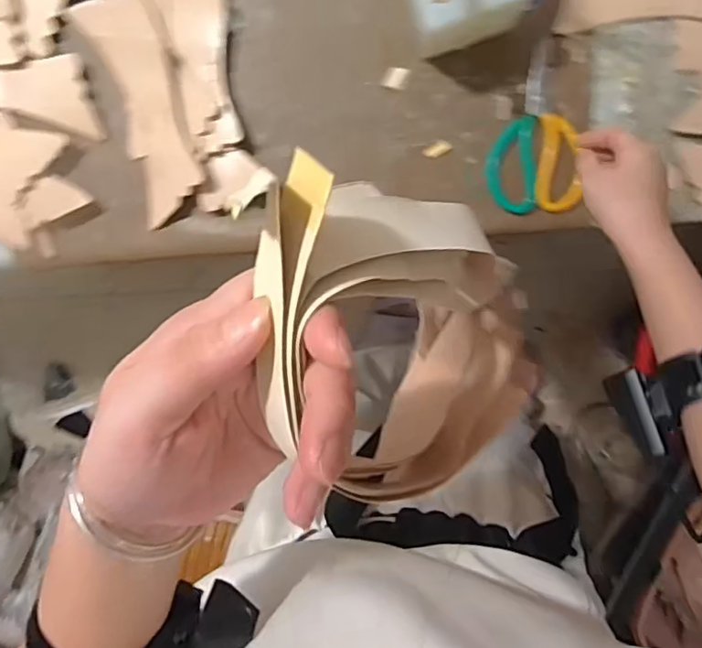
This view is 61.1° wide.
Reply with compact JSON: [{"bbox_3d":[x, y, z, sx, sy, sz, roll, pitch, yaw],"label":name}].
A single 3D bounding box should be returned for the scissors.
[{"bbox_3d":[0.199,-0.210,0.646,0.092,0.023,0.173,2,99,4],"label":"scissors"}]

